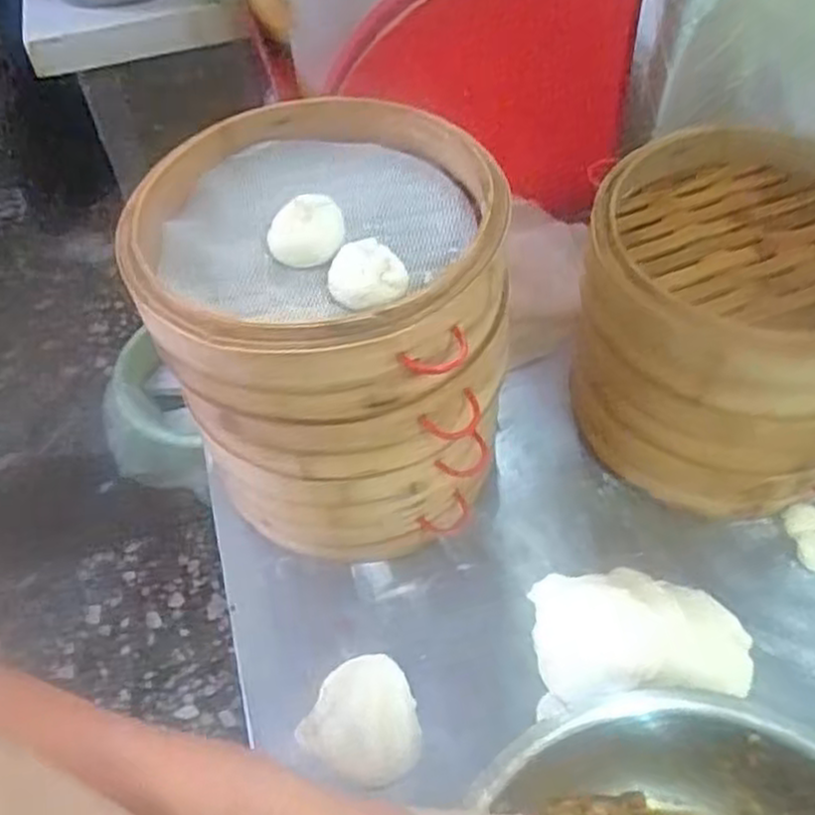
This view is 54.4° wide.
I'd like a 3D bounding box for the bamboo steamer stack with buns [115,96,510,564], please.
[{"bbox_3d":[-0.047,-0.038,0.540,0.209,0.250,0.209,-4,52,-1],"label":"bamboo steamer stack with buns"}]

